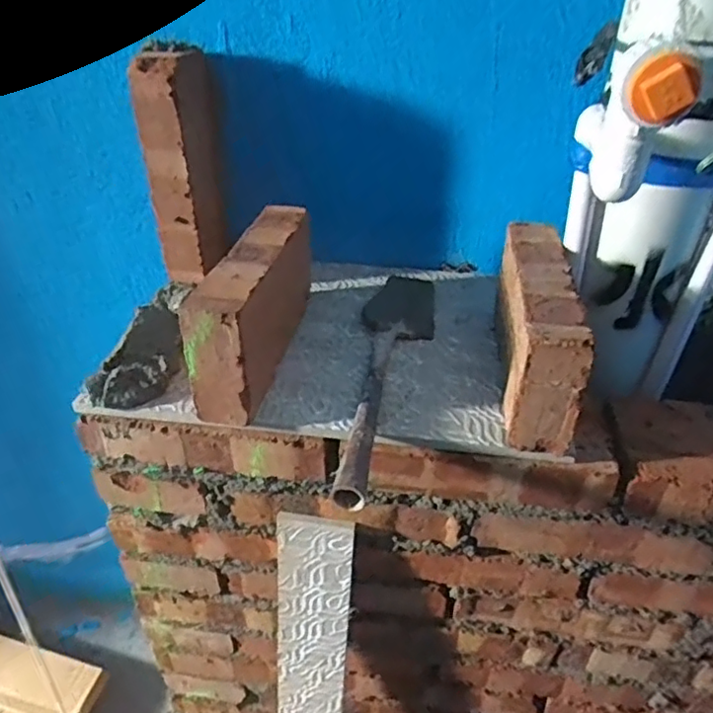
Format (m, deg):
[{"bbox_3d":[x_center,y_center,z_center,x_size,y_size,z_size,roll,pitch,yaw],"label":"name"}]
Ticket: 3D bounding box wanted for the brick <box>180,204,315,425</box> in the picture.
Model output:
[{"bbox_3d":[-0.084,-0.048,0.521,0.055,0.098,0.206,5,36,8],"label":"brick"}]

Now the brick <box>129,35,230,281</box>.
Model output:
[{"bbox_3d":[-0.175,-0.194,0.610,0.061,0.212,0.082,2,35,3],"label":"brick"}]

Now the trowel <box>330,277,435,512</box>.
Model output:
[{"bbox_3d":[0.029,0.003,0.529,0.067,0.024,0.332,5,36,8],"label":"trowel"}]

